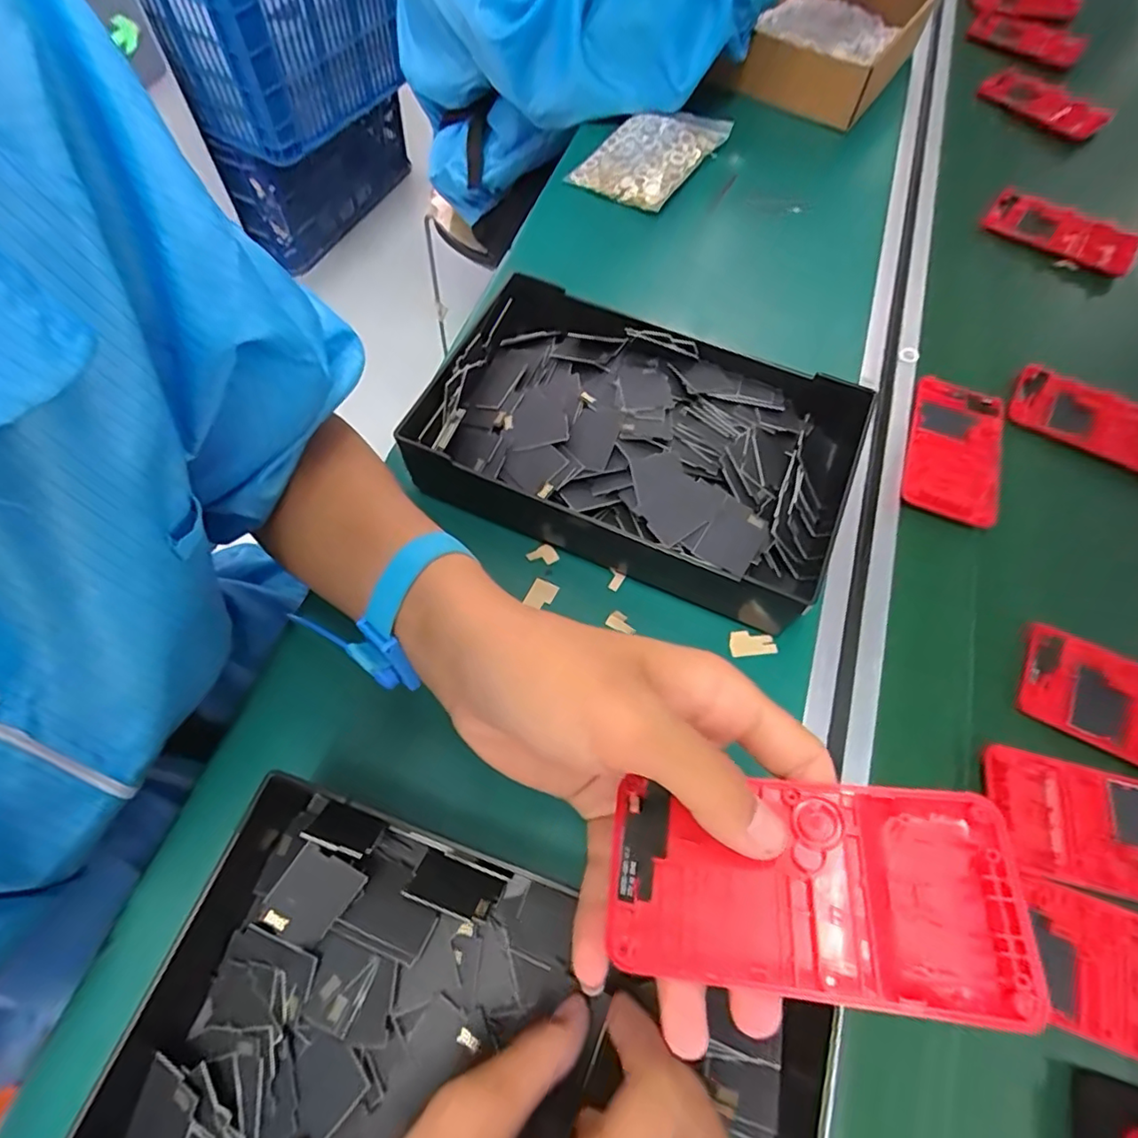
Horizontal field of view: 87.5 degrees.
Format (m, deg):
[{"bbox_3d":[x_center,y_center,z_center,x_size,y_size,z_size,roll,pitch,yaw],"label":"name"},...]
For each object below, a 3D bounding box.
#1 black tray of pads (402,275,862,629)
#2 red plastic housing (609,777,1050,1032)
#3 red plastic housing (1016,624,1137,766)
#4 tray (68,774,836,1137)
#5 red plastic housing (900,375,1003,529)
[{"bbox_3d":[0.046,-0.077,0.383,0.268,0.056,0.168,22,66,7],"label":"black tray of pads"},{"bbox_3d":[0.074,0.101,0.188,0.118,0.017,0.061,-4,67,11],"label":"red plastic housing"},{"bbox_3d":[0.325,0.079,0.341,0.120,0.020,0.064,27,66,9],"label":"red plastic housing"},{"bbox_3d":[-0.044,0.211,0.237,0.283,0.049,0.162,19,68,6],"label":"tray"},{"bbox_3d":[0.274,-0.087,0.423,0.061,0.015,0.125,17,61,13],"label":"red plastic housing"}]

